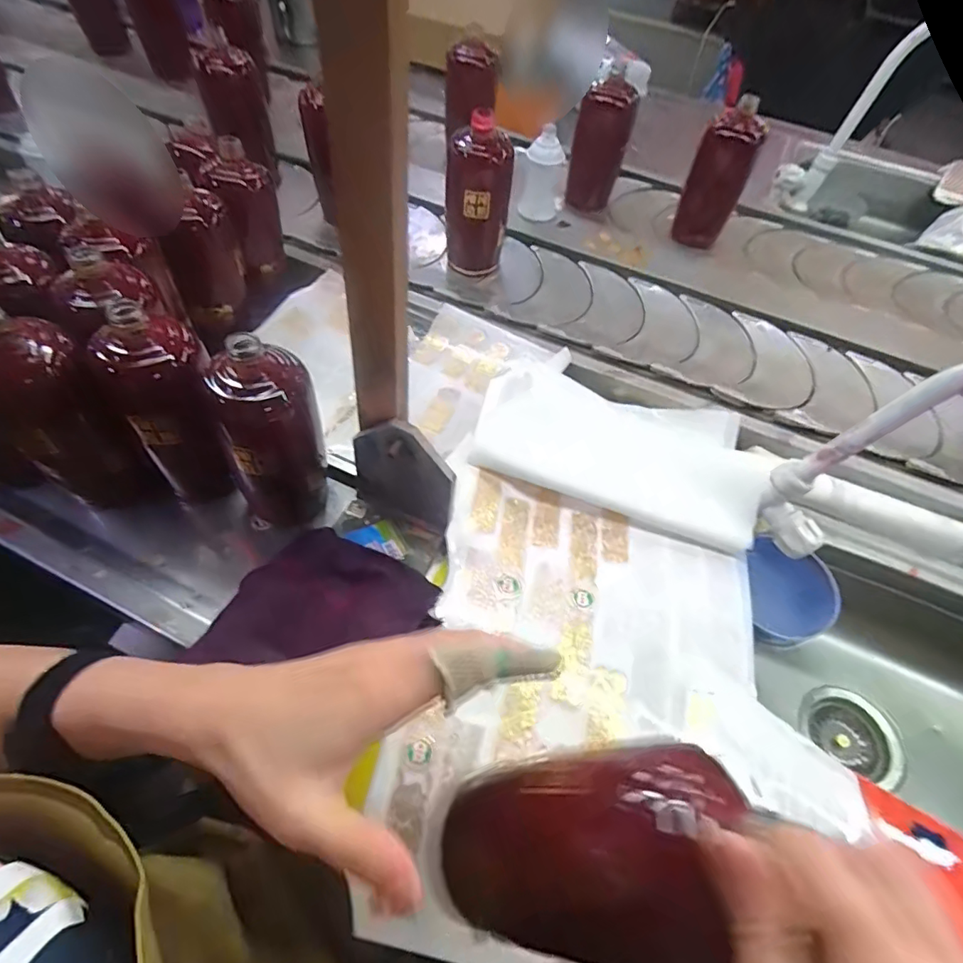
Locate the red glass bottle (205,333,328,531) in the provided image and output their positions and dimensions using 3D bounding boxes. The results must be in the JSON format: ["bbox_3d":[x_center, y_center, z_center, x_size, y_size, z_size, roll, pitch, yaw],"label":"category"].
[{"bbox_3d":[-0.178,-0.040,0.445,0.079,0.179,0.068,-14,57,-15],"label":"red glass bottle"}]

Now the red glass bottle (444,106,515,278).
[{"bbox_3d":[-0.004,-0.366,0.675,0.077,0.174,0.066,1,55,-4],"label":"red glass bottle"}]

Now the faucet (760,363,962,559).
[{"bbox_3d":[0.366,0.013,0.412,0.205,0.271,0.043,31,58,16],"label":"faucet"}]

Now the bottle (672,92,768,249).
[{"bbox_3d":[0.355,-0.454,0.776,0.084,0.165,0.073,26,57,13],"label":"bottle"}]

